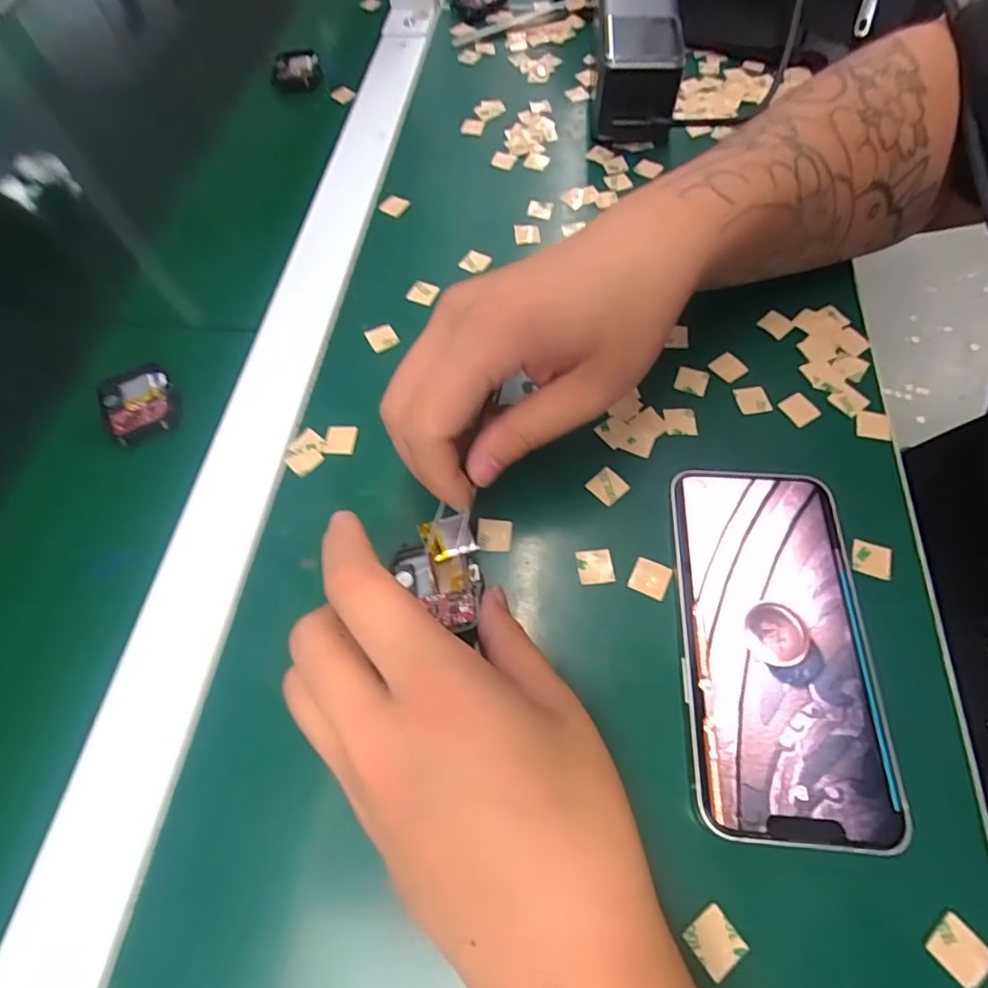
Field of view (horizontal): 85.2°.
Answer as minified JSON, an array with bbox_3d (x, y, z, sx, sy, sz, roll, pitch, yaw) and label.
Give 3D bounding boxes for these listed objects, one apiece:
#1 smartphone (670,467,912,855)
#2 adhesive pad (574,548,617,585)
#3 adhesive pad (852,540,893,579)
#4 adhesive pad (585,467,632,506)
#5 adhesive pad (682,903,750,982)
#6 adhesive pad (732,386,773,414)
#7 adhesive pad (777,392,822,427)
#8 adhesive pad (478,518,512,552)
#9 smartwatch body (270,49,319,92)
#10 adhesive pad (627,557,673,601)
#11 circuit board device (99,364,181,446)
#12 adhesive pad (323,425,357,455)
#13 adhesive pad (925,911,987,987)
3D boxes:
[{"bbox_3d":[0.113,0.056,0.220,0.072,0.010,0.145,2,63,4],"label":"smartphone"},{"bbox_3d":[0.045,0.031,0.237,0.016,0.004,0.016,-7,62,0],"label":"adhesive pad"},{"bbox_3d":[0.166,0.028,0.236,0.015,0.004,0.015,18,65,12],"label":"adhesive pad"},{"bbox_3d":[0.054,-0.005,0.255,0.015,0.004,0.016,-39,67,-16],"label":"adhesive pad"},{"bbox_3d":[0.074,0.149,0.179,0.016,0.004,0.015,-33,66,-13],"label":"adhesive pad"},{"bbox_3d":[0.133,-0.048,0.276,0.016,0.004,0.015,-10,71,-1],"label":"adhesive pad"},{"bbox_3d":[0.155,-0.043,0.273,0.015,0.004,0.016,-30,70,-4],"label":"adhesive pad"},{"bbox_3d":[0.000,0.018,0.246,0.016,0.004,0.015,3,63,4],"label":"adhesive pad"},{"bbox_3d":[-0.161,-0.346,0.439,0.037,0.011,0.041,-4,62,1],"label":"smartwatch body"},{"bbox_3d":[0.068,0.036,0.234,0.016,0.004,0.015,23,66,14],"label":"adhesive pad"},{"bbox_3d":[-0.190,-0.049,0.289,0.037,0.007,0.045,-30,66,-10],"label":"circuit board device"},{"bbox_3d":[-0.078,-0.028,0.273,0.016,0.004,0.016,5,63,5],"label":"adhesive pad"},{"bbox_3d":[0.153,0.149,0.175,0.016,0.004,0.015,-40,68,-16],"label":"adhesive pad"}]

